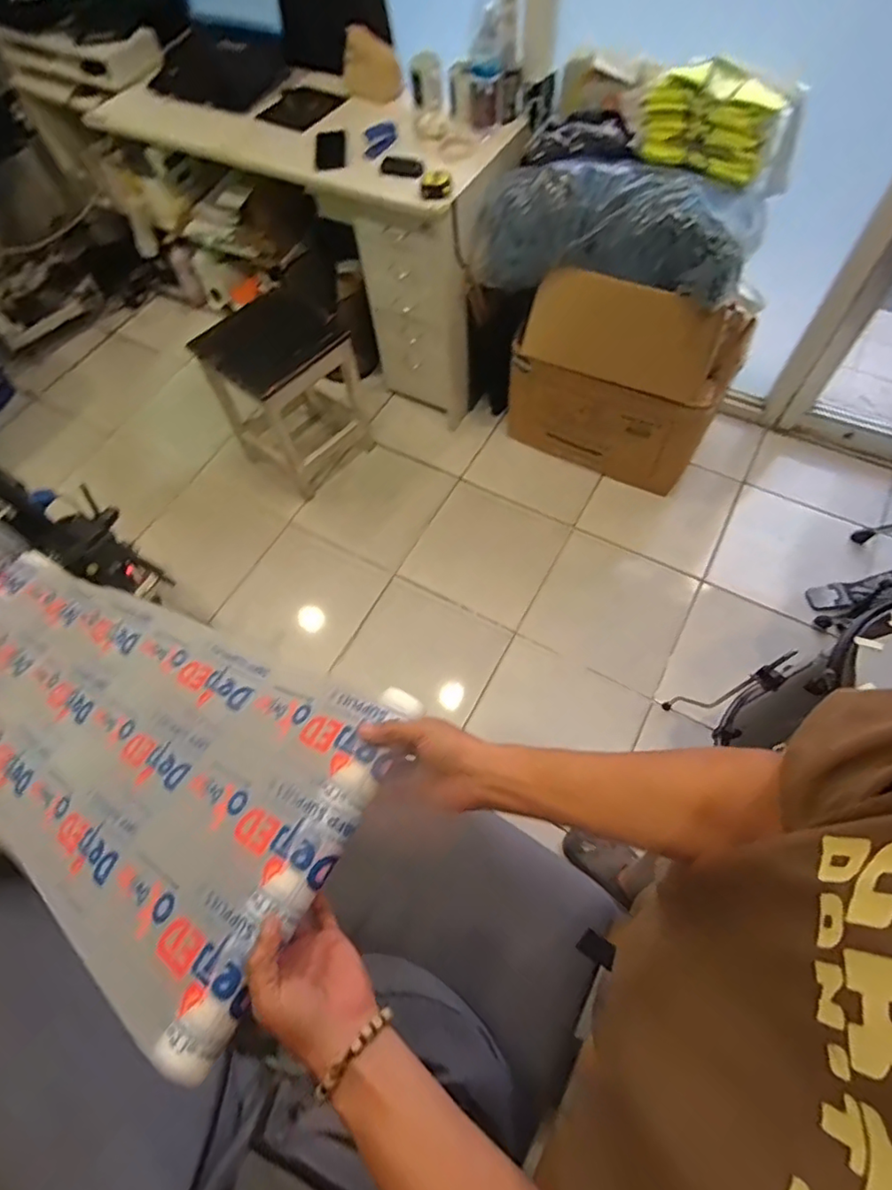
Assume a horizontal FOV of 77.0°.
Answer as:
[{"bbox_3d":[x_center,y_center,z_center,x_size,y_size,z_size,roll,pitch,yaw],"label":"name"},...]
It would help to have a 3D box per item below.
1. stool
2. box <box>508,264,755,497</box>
[{"bbox_3d":[-0.447,-0.571,1.614,0.324,0.446,0.300,-42,68,-17],"label":"stool"},{"bbox_3d":[0.480,-0.621,1.528,0.545,0.530,0.298,25,66,15],"label":"box"}]

